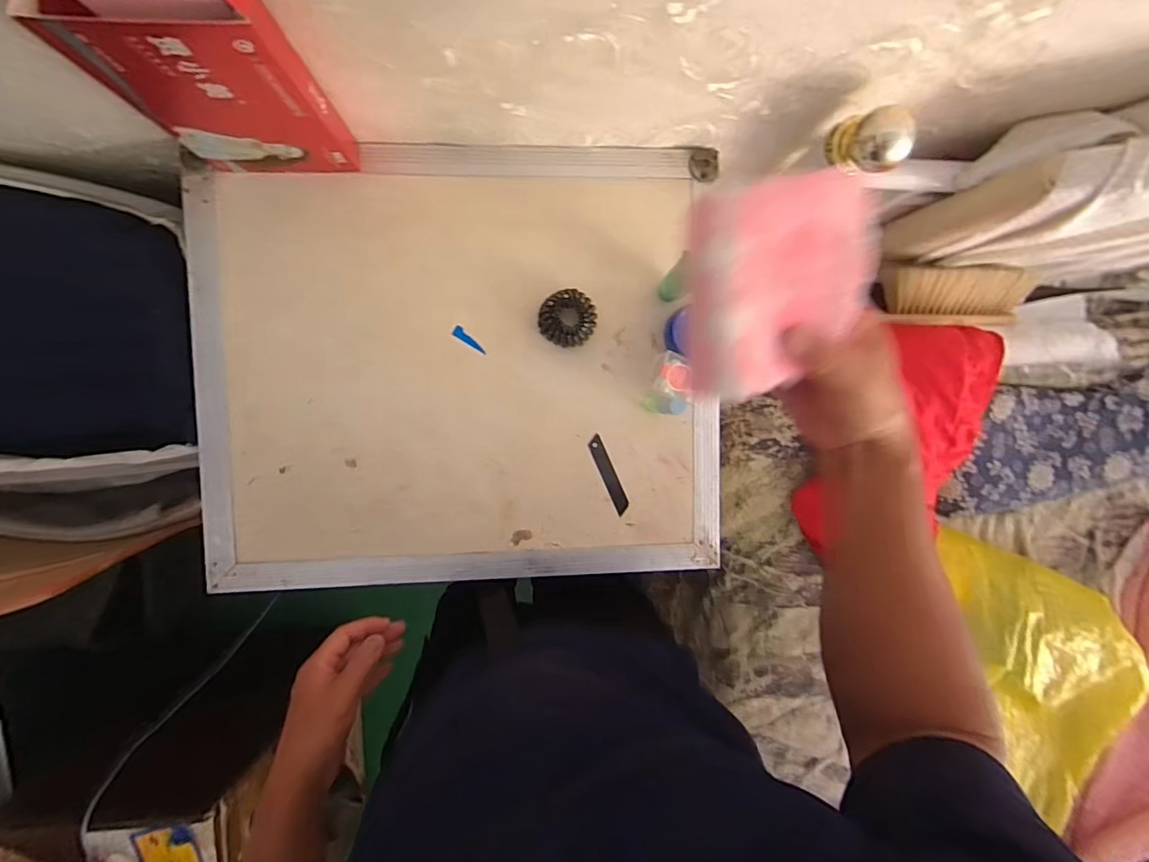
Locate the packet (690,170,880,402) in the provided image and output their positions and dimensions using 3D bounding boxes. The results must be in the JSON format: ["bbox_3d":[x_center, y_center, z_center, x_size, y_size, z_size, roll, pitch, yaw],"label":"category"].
[{"bbox_3d":[0.127,-0.086,0.306,0.114,0.018,0.120,-12,117,-6],"label":"packet"}]

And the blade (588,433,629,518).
[{"bbox_3d":[0.042,0.053,0.606,0.018,0.004,0.098,-24,95,-3],"label":"blade"}]

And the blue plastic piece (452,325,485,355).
[{"bbox_3d":[-0.119,-0.104,0.582,0.044,0.004,0.012,32,91,-6],"label":"blue plastic piece"}]

